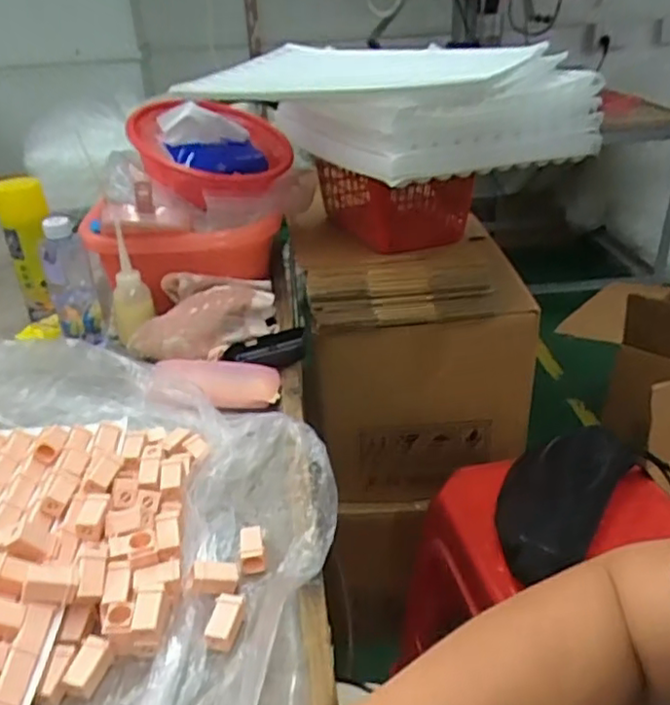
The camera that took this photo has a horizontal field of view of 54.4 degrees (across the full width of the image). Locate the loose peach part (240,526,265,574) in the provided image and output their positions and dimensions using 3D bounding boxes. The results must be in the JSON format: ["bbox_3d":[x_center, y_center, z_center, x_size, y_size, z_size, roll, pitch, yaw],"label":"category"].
[{"bbox_3d":[-0.070,0.164,0.550,0.019,0.016,0.041,-7,30,-7],"label":"loose peach part"}]

